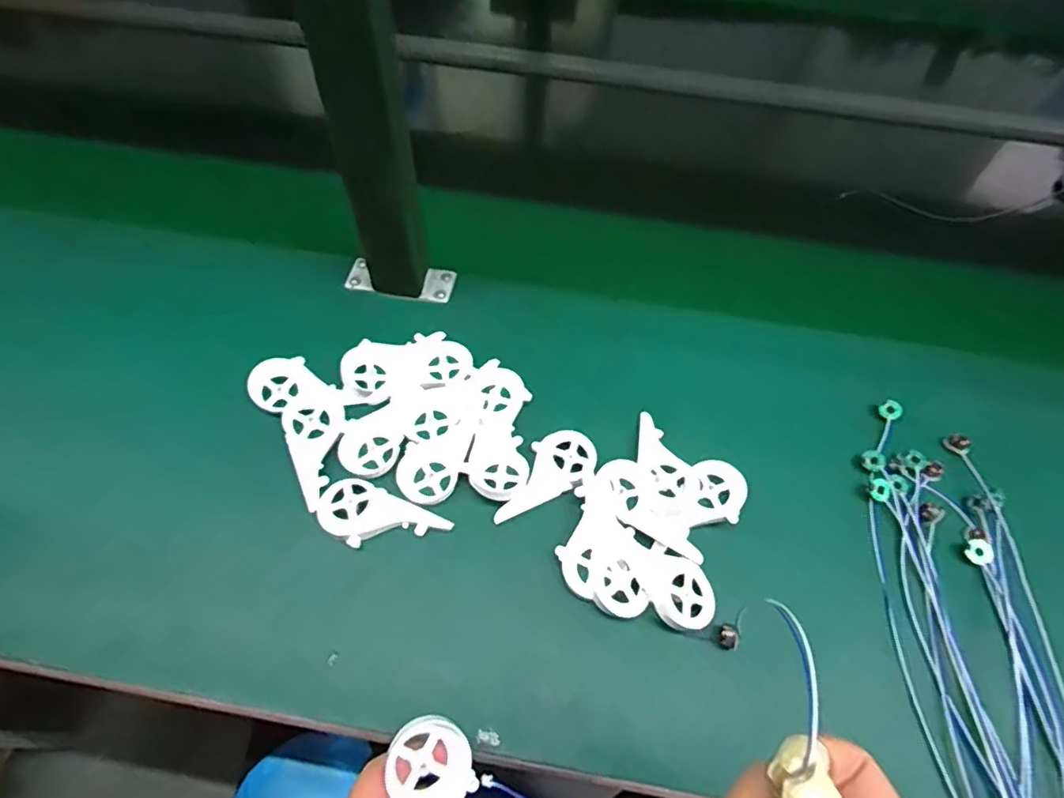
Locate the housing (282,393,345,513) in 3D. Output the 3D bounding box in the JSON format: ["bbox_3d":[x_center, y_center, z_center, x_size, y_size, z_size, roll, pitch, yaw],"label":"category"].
[{"bbox_3d":[-0.165,0.036,0.428,0.044,0.008,0.095,-17,61,-14],"label":"housing"}]

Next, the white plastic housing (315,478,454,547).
[{"bbox_3d":[-0.110,0.089,0.398,0.088,0.012,0.046,24,60,11],"label":"white plastic housing"}]

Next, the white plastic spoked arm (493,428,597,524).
[{"bbox_3d":[0.007,0.057,0.427,0.094,0.013,0.046,-27,63,-19],"label":"white plastic spoked arm"}]

